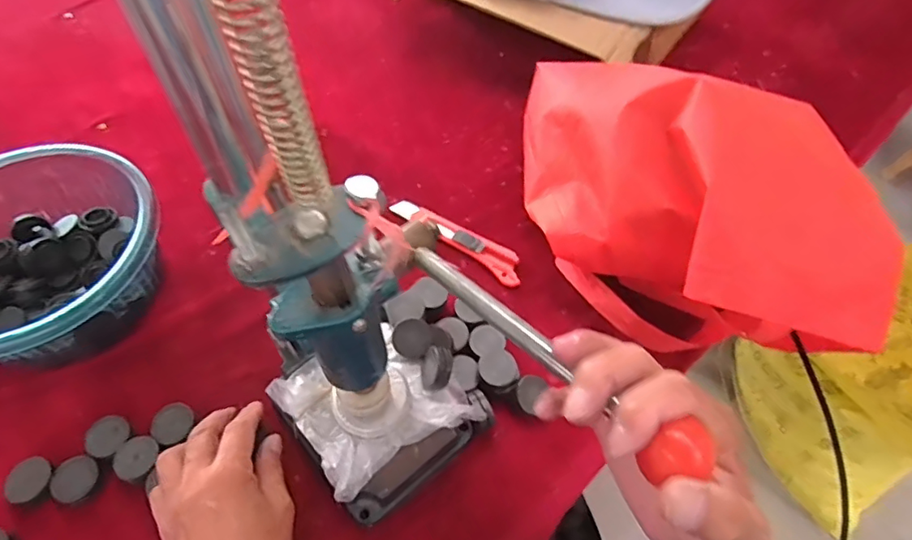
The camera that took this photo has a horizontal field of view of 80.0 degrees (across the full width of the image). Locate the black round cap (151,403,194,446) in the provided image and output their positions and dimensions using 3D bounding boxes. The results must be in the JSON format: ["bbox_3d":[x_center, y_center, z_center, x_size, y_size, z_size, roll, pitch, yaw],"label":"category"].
[{"bbox_3d":[-0.233,0.125,0.446,0.032,0.008,0.033,0,55,1],"label":"black round cap"}]

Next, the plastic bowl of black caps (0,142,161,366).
[{"bbox_3d":[-0.370,-0.011,0.491,0.202,0.091,0.195,0,55,1],"label":"plastic bowl of black caps"}]

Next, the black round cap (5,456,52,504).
[{"bbox_3d":[-0.325,0.159,0.414,0.028,0.005,0.032,2,63,-11],"label":"black round cap"}]

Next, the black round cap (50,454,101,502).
[{"bbox_3d":[-0.292,0.160,0.417,0.032,0.006,0.033,0,55,1],"label":"black round cap"}]

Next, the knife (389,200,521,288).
[{"bbox_3d":[-0.002,-0.035,0.557,0.159,0.009,0.032,28,60,19],"label":"knife"}]

